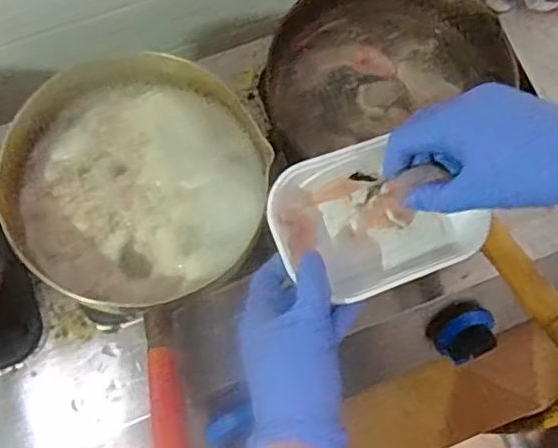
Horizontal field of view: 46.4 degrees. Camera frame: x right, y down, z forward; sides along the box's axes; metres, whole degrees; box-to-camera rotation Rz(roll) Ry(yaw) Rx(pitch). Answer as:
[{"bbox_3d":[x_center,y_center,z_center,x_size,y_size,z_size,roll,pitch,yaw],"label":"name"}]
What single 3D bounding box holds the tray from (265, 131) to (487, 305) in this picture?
[{"bbox_3d":[0.062,-0.006,0.435,0.135,0.046,0.099,-21,76,-8],"label":"tray"}]

